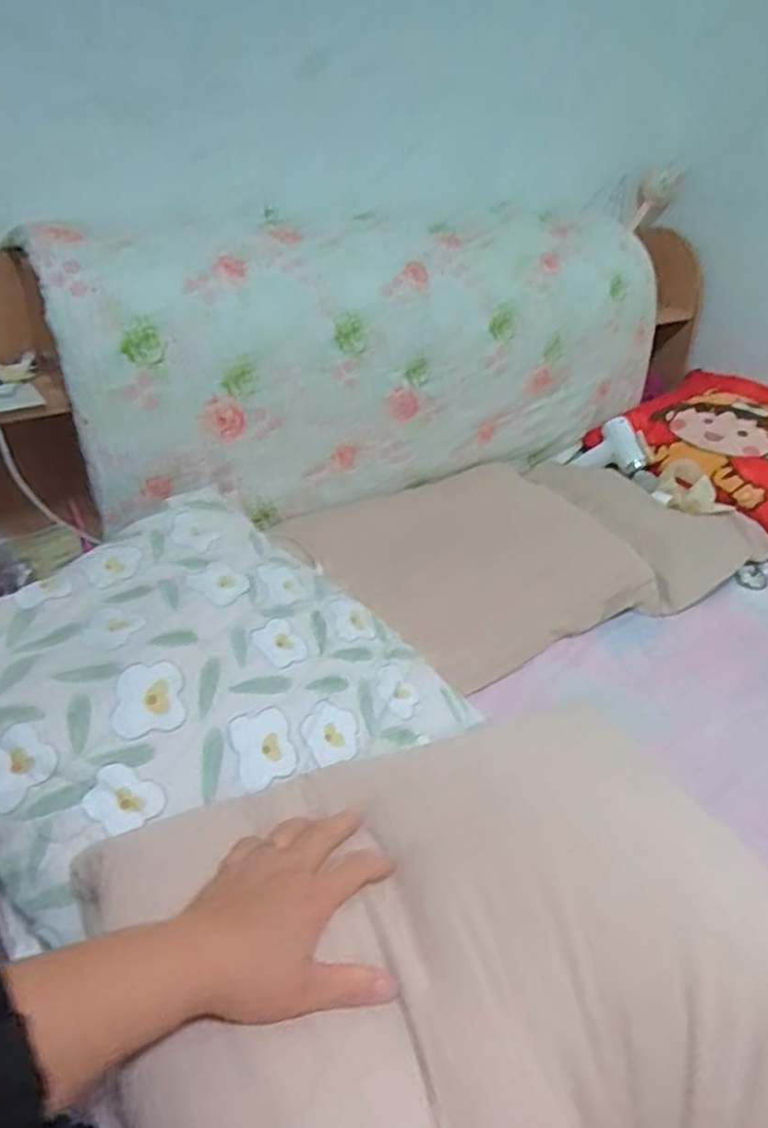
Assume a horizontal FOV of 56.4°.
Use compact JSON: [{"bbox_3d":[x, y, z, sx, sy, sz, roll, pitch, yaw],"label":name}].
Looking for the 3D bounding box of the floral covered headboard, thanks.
[{"bbox_3d":[0.026,-0.336,1.138,1.031,0.370,0.229,-20,38,-33],"label":"floral covered headboard"}]

